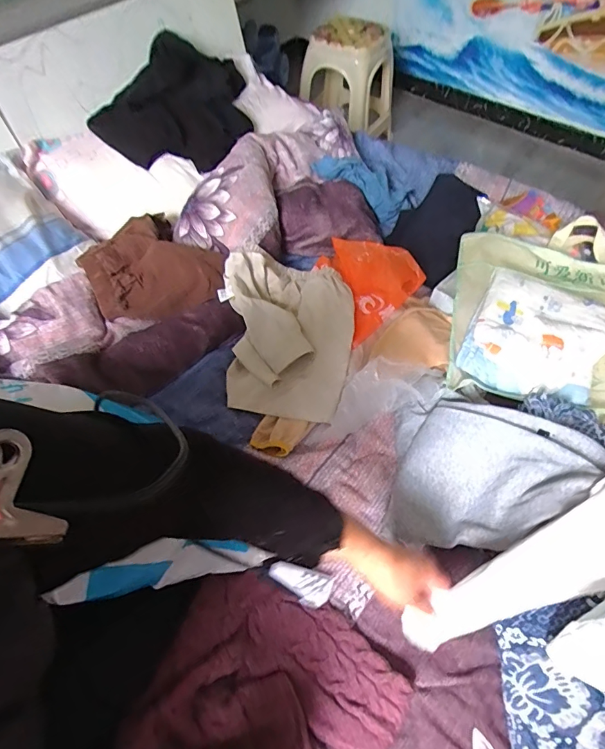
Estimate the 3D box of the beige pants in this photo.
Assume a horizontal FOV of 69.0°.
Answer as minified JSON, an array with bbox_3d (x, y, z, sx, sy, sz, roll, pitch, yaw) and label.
[{"bbox_3d":[-0.030,-0.086,0.787,0.225,0.094,0.302,5,57,4],"label":"beige pants"}]

